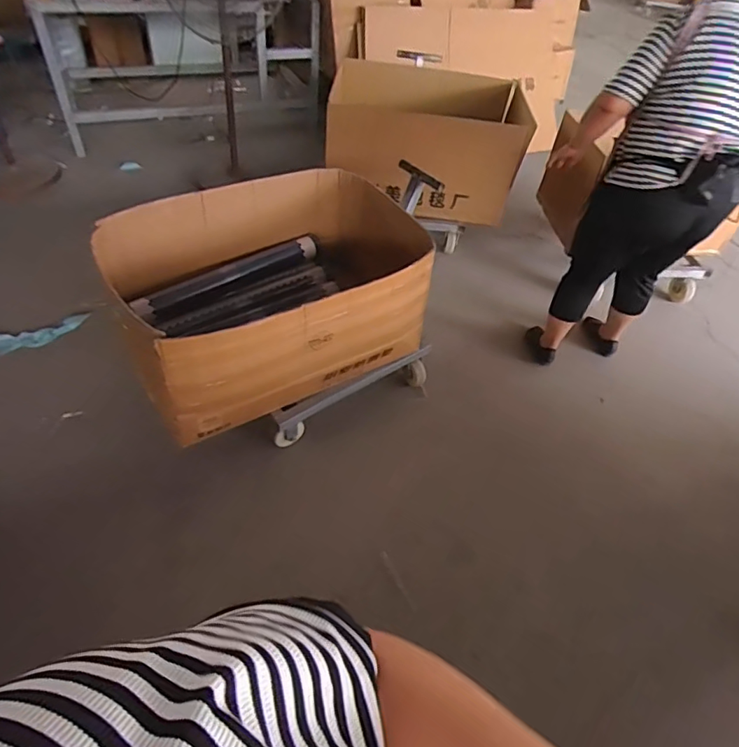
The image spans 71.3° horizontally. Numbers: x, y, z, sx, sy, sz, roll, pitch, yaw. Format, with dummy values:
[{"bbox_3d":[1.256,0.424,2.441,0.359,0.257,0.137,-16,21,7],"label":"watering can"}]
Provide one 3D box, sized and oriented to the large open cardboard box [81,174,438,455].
[{"bbox_3d":[-0.302,-0.288,1.710,0.966,0.434,0.660,-25,55,-26],"label":"large open cardboard box"}]

